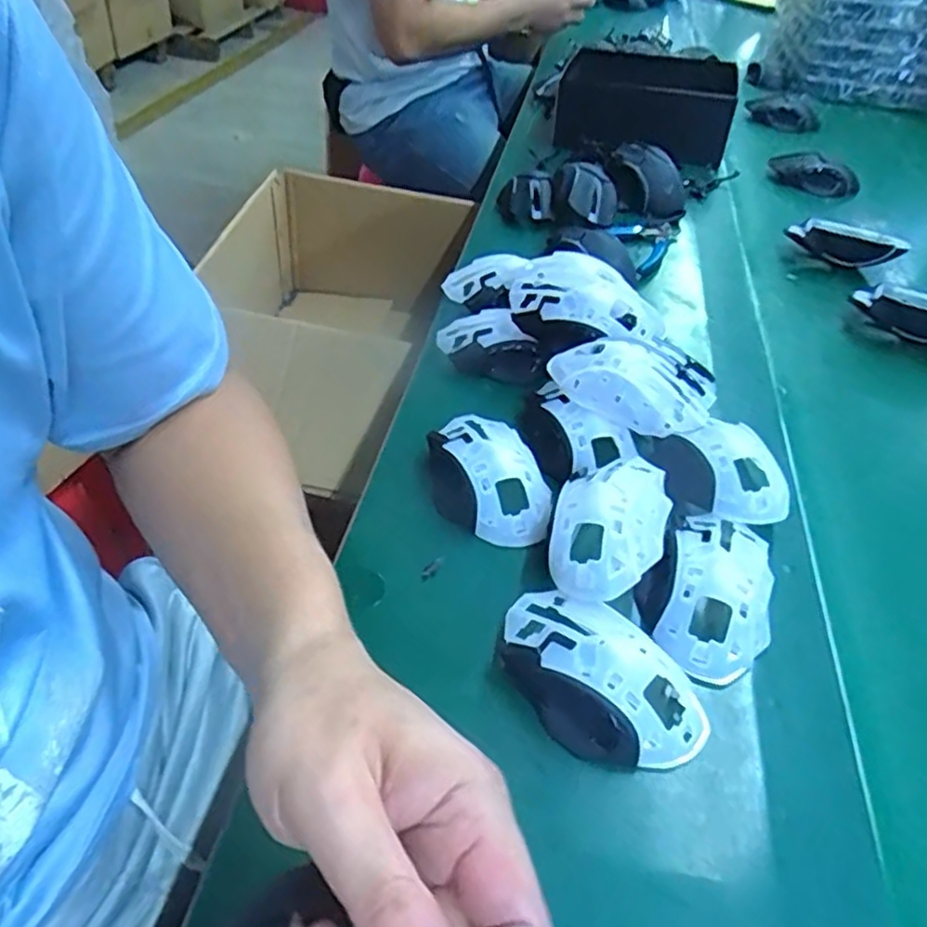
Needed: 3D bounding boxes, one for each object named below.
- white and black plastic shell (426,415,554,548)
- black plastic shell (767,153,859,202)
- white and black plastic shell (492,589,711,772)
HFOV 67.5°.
[{"bbox_3d":[0.016,0.006,0.477,0.072,0.035,0.118,-12,47,-18],"label":"white and black plastic shell"},{"bbox_3d":[0.463,-0.377,0.920,0.111,0.051,0.033,29,48,22],"label":"black plastic shell"},{"bbox_3d":[0.070,0.113,0.370,0.119,0.041,0.070,32,49,28],"label":"white and black plastic shell"}]

